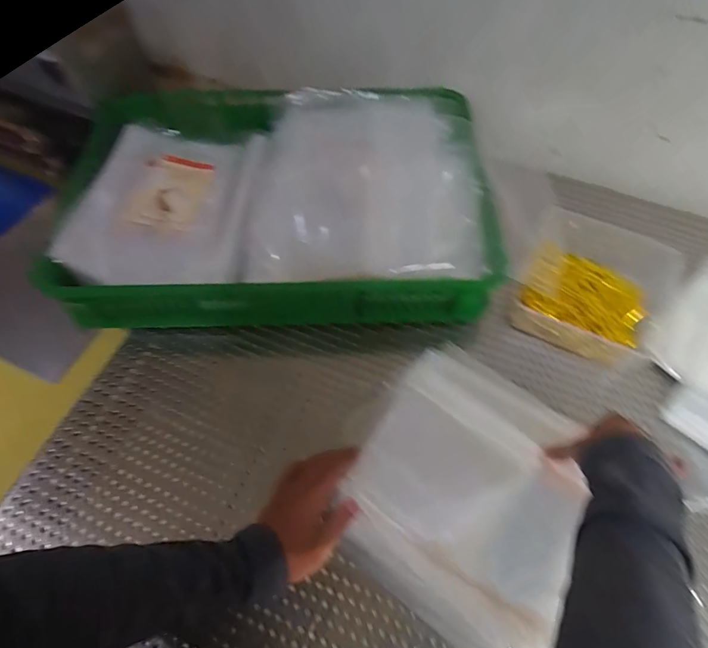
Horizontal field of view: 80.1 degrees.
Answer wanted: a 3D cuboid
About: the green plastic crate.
[{"bbox_3d":[-0.110,-0.191,0.651,0.598,0.153,0.398,-3,61,-2],"label":"green plastic crate"}]

